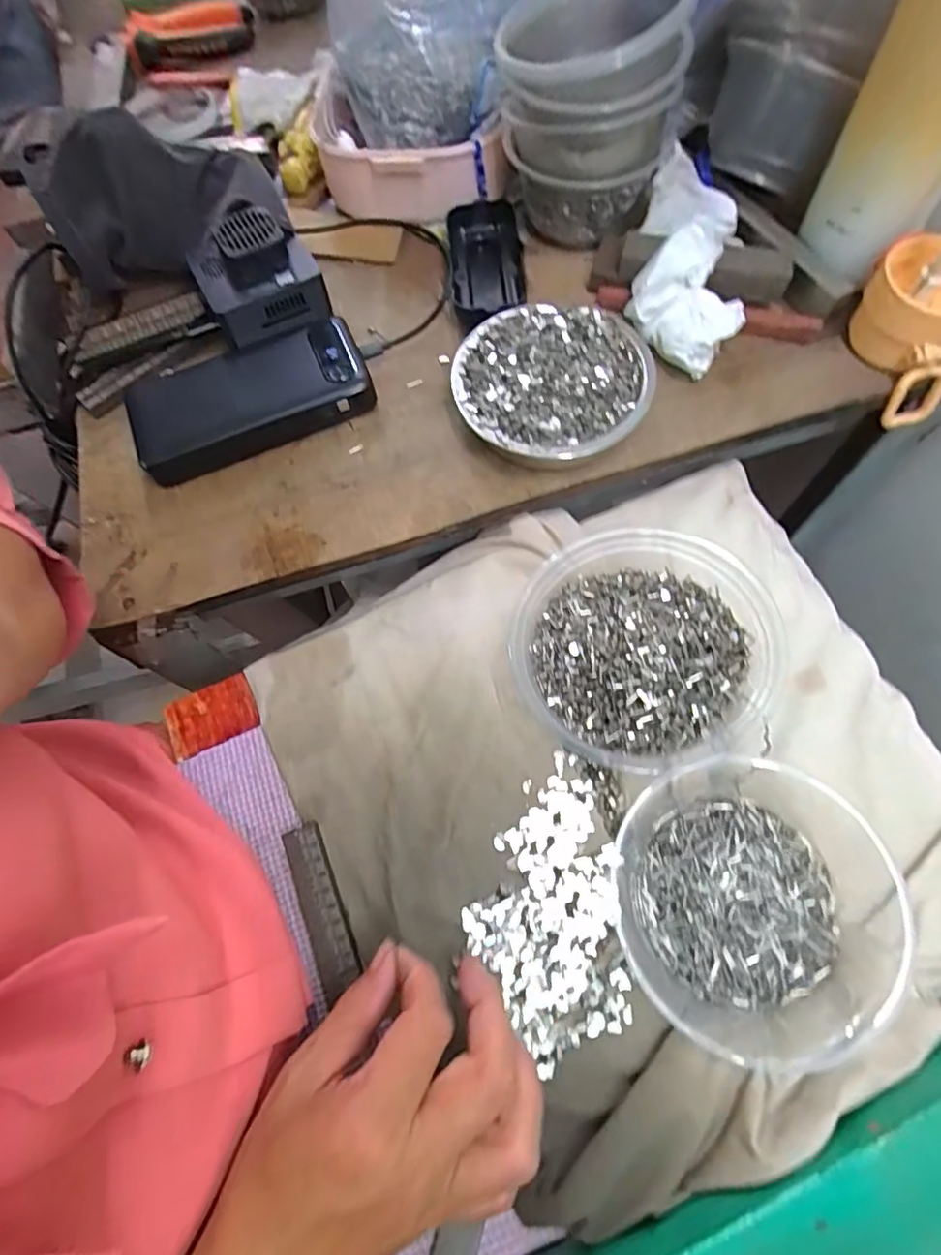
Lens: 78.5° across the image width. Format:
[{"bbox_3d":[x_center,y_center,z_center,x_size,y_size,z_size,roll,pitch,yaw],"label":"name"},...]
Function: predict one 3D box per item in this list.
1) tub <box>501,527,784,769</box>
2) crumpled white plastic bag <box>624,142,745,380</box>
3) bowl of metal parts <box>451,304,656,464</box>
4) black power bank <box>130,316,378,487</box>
[{"bbox_3d":[0.095,0.014,0.318,0.140,0.044,0.128,-1,68,3],"label":"tub"},{"bbox_3d":[0.150,-0.249,0.390,0.072,0.051,0.162,12,71,8],"label":"crumpled white plastic bag"},{"bbox_3d":[0.052,-0.149,0.367,0.119,0.032,0.111,-1,68,3],"label":"bowl of metal parts"},{"bbox_3d":[-0.148,-0.154,0.384,0.157,0.026,0.078,-20,68,-4],"label":"black power bank"}]

